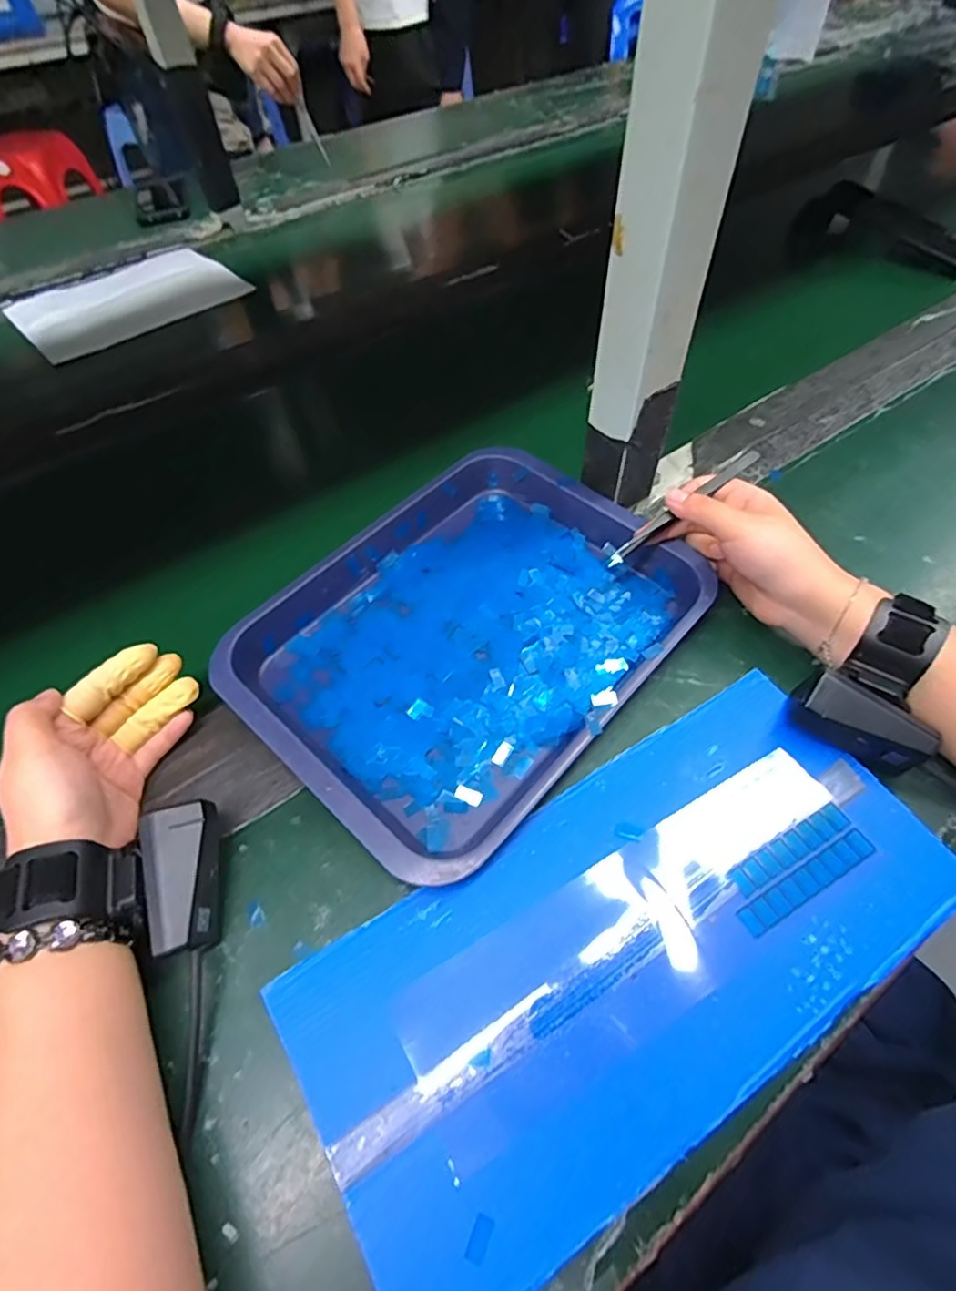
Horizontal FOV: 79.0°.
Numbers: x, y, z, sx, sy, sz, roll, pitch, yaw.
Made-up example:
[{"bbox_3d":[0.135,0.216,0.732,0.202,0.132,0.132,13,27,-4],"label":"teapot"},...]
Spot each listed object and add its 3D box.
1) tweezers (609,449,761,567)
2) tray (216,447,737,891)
[{"bbox_3d":[0.139,-0.096,0.389,0.135,0.013,0.009,-36,59,-10],"label":"tweezers"},{"bbox_3d":[-0.009,-0.013,0.386,0.228,0.036,0.281,36,63,26],"label":"tray"}]

